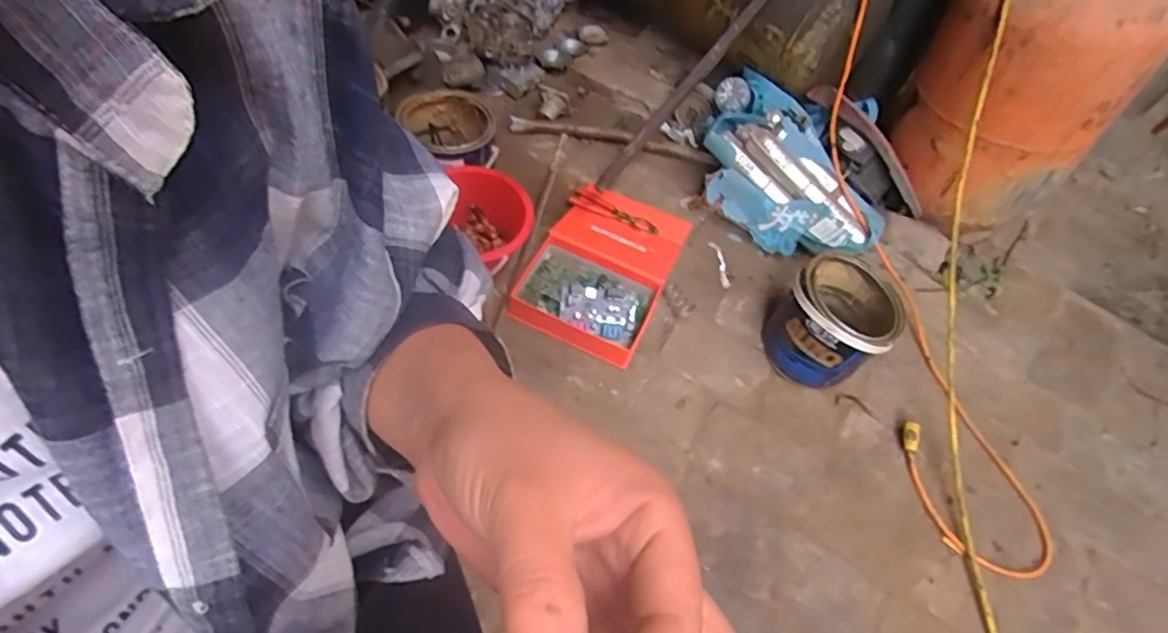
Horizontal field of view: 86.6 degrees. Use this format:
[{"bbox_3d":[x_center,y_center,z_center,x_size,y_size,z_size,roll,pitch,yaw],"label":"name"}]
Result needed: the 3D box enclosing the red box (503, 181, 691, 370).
[{"bbox_3d":[0.031,-0.088,1.047,0.216,0.049,0.356,24,57,7],"label":"red box"}]

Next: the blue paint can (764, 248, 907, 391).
[{"bbox_3d":[0.381,0.007,0.957,0.176,0.166,0.165,-31,66,-27],"label":"blue paint can"}]

